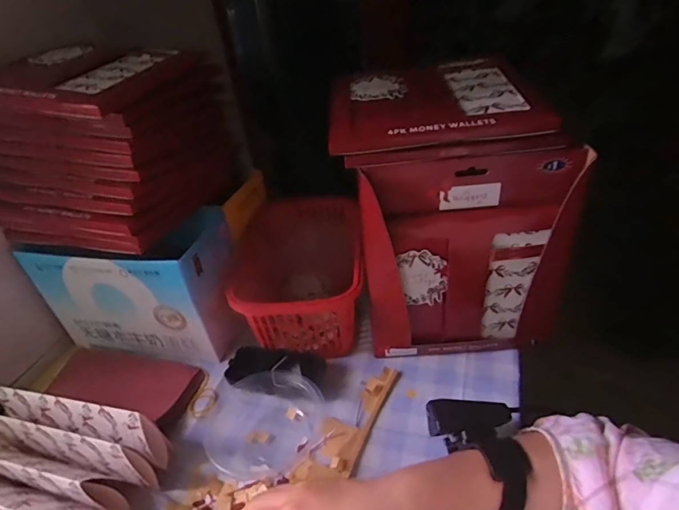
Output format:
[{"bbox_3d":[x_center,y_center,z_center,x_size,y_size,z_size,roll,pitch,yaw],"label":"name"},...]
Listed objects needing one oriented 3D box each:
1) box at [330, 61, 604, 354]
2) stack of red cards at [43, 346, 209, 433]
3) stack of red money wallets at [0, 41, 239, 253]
[{"bbox_3d":[0.116,-0.043,0.504,0.212,0.279,0.173,-4,37,5],"label":"box"},{"bbox_3d":[-0.260,0.153,0.538,0.183,0.014,0.081,7,38,19],"label":"stack of red cards"},{"bbox_3d":[-0.270,-0.136,0.515,0.200,0.163,0.223,8,39,21],"label":"stack of red money wallets"}]

